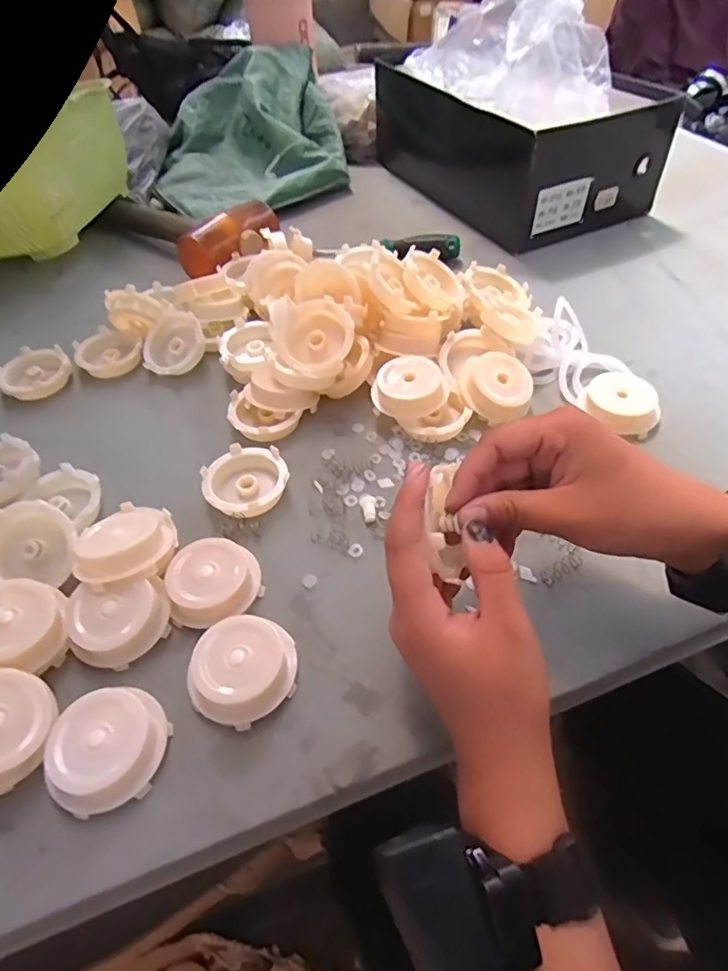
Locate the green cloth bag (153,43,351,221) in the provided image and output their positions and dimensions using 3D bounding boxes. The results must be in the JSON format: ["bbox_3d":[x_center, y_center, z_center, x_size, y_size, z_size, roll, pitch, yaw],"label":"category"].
[{"bbox_3d":[-0.154,-0.449,0.732,0.243,0.070,0.299,-16,68,1],"label":"green cloth bag"}]

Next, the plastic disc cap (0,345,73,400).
[{"bbox_3d":[-0.286,-0.100,0.482,0.056,0.017,0.057,-2,51,2],"label":"plastic disc cap"}]

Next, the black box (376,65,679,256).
[{"bbox_3d":[0.152,-0.419,0.665,0.203,0.112,0.342,-25,54,-16],"label":"black box"}]

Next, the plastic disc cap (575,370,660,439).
[{"bbox_3d":[0.195,-0.063,0.421,0.056,0.019,0.054,31,68,10],"label":"plastic disc cap"}]

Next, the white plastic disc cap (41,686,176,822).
[{"bbox_3d":[-0.126,0.129,0.275,0.053,0.024,0.051,-19,52,-12],"label":"white plastic disc cap"}]

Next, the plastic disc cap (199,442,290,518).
[{"bbox_3d":[-0.080,-0.003,0.386,0.058,0.016,0.058,-2,51,2],"label":"plastic disc cap"}]

